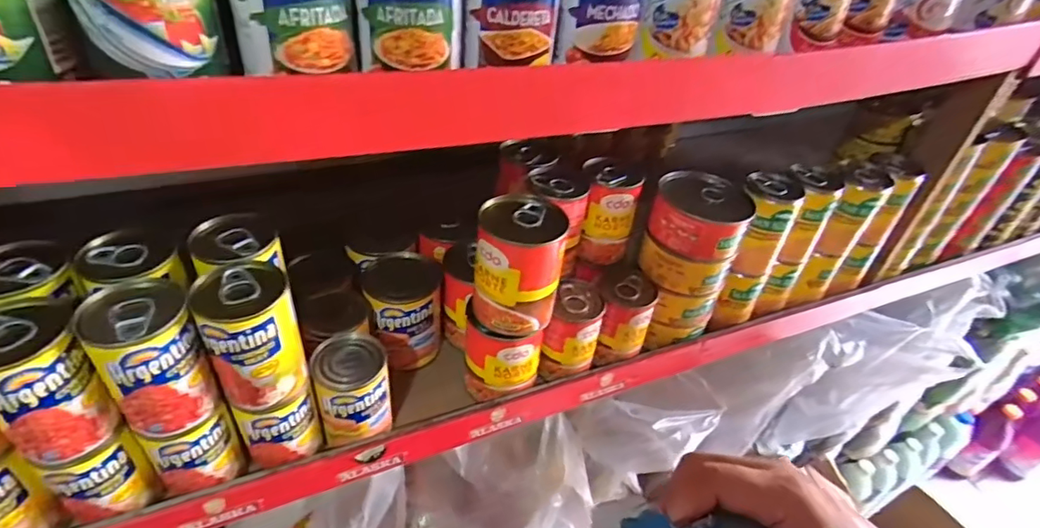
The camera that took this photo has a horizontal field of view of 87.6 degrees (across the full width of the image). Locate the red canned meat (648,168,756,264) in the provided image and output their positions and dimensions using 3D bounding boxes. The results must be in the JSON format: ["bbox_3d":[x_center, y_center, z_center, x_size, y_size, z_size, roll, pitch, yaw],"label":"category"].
[{"bbox_3d":[0.162,-0.045,0.483,0.080,0.039,0.082,21,43,16],"label":"red canned meat"}]

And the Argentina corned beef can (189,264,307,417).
[{"bbox_3d":[-0.170,0.048,0.348,0.052,0.086,0.050,4,41,-3],"label":"Argentina corned beef can"}]

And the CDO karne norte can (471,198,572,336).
[{"bbox_3d":[0.000,0.000,0.418,0.063,0.088,0.065,8,41,1],"label":"CDO karne norte can"}]

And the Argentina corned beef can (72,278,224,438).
[{"bbox_3d":[-0.218,0.058,0.326,0.050,0.090,0.047,4,41,-3],"label":"Argentina corned beef can"}]

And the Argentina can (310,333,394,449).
[{"bbox_3d":[-0.127,0.094,0.411,0.051,0.077,0.051,4,41,-3],"label":"Argentina can"}]

